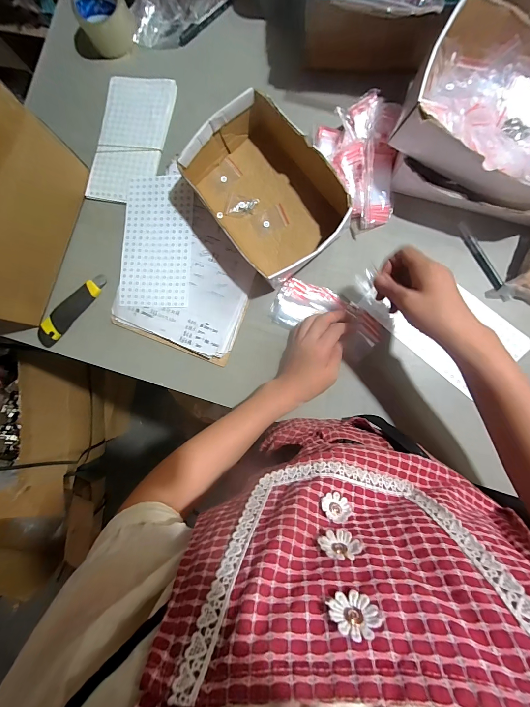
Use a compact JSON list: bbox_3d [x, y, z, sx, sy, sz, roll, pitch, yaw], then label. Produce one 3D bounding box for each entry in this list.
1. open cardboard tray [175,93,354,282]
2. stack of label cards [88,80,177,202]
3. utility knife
[{"bbox_3d":[0.000,-0.238,0.437,0.161,0.071,0.244,-40,82,3],"label":"open cardboard tray"},{"bbox_3d":[-0.234,-0.377,0.506,0.119,0.014,0.229,8,87,8],"label":"stack of label cards"},{"bbox_3d":[-0.332,-0.079,0.493,0.037,0.023,0.148,40,92,8],"label":"utility knife"}]

